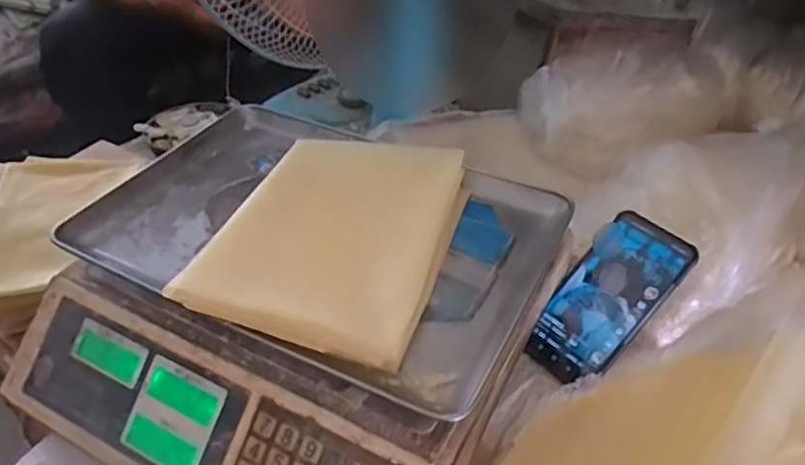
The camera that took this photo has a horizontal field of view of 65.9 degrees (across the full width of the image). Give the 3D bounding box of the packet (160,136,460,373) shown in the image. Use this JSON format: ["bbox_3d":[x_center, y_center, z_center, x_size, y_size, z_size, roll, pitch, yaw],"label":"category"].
[{"bbox_3d":[-0.043,-0.005,0.453,0.152,0.027,0.209,16,43,11],"label":"packet"}]

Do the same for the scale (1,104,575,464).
[{"bbox_3d":[-0.082,0.049,0.474,0.339,0.113,0.301,23,45,18],"label":"scale"}]

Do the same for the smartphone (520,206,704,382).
[{"bbox_3d":[0.171,0.055,0.522,0.074,0.010,0.155,37,82,30],"label":"smartphone"}]

